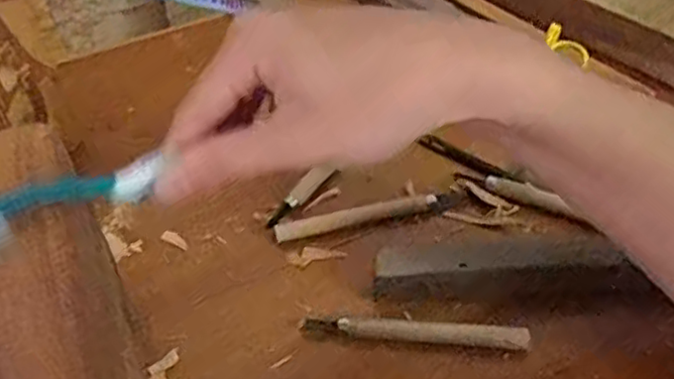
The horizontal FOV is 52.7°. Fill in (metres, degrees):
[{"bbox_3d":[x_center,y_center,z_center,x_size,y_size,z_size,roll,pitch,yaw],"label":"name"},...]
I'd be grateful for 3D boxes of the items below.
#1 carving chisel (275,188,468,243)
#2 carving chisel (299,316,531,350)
[{"bbox_3d":[0.023,0.015,0.448,0.127,0.006,0.013,-10,46,-6],"label":"carving chisel"},{"bbox_3d":[0.042,0.079,0.378,0.124,0.009,0.010,4,46,8],"label":"carving chisel"}]

